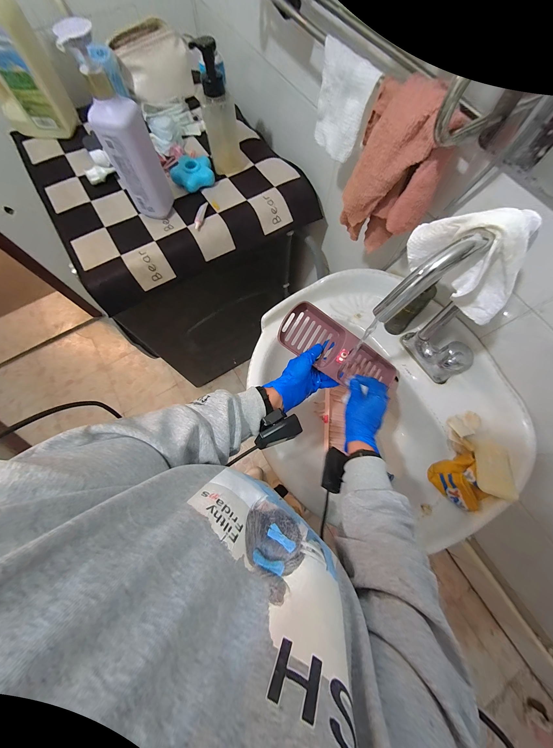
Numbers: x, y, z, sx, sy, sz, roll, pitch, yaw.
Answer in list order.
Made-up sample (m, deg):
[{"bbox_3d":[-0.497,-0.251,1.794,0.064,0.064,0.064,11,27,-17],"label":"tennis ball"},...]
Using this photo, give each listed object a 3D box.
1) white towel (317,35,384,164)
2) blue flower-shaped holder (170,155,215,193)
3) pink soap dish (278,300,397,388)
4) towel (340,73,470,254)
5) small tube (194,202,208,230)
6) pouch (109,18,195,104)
[{"bbox_3d":[0.097,-0.412,0.378,0.019,0.108,0.104,-30,75,-10],"label":"white towel"},{"bbox_3d":[-0.206,-0.494,0.592,0.098,0.029,0.094,-18,74,-7],"label":"blue flower-shaped holder"},{"bbox_3d":[0.125,-0.041,0.467,0.248,0.049,0.093,27,73,-14],"label":"pink soap dish"},{"bbox_3d":[0.175,-0.291,0.377,0.126,0.204,0.079,25,74,6],"label":"towel"},{"bbox_3d":[-0.177,-0.372,0.567,0.016,0.013,0.084,8,72,1],"label":"small tube"},{"bbox_3d":[-0.320,-0.812,0.644,0.174,0.101,0.093,-37,77,-12],"label":"pouch"}]

